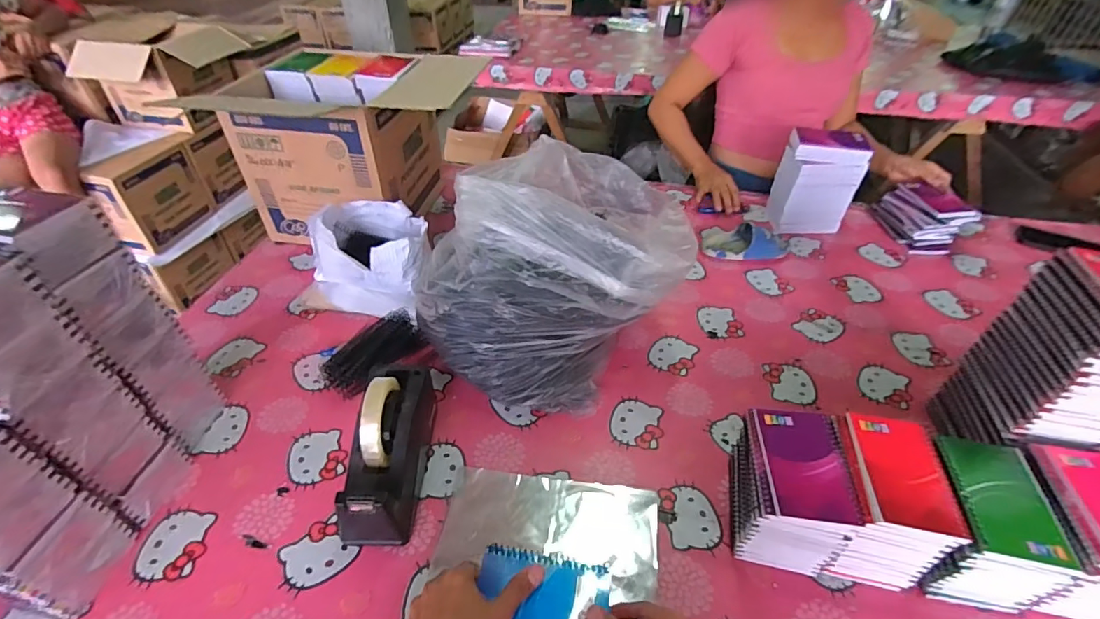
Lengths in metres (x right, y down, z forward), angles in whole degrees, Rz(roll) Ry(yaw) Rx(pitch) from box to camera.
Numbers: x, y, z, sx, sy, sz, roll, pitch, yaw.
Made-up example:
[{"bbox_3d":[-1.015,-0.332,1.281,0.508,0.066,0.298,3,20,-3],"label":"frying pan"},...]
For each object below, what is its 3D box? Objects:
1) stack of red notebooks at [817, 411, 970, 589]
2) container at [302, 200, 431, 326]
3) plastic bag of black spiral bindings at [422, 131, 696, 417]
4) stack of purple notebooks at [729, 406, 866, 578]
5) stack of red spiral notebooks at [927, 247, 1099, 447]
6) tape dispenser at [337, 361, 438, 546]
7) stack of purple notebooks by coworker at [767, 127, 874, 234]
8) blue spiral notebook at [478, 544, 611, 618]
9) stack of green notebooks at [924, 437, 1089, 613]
[{"bbox_3d":[0.364,0.212,0.556,0.099,0.124,0.137,9,43,9],"label":"stack of red notebooks"},{"bbox_3d":[-0.318,-0.085,0.911,0.227,0.156,0.183,20,45,20],"label":"container"},{"bbox_3d":[0.027,-0.068,0.763,0.346,0.263,0.401,16,44,16],"label":"plastic bag of black spiral bindings"},{"bbox_3d":[0.265,0.205,0.559,0.098,0.133,0.145,7,42,7],"label":"stack of purple notebooks"},{"bbox_3d":[0.583,0.087,0.580,0.095,0.289,0.130,7,42,7],"label":"stack of red spiral notebooks"},{"bbox_3d":[-0.194,0.163,0.608,0.074,0.129,0.207,3,42,2],"label":"tape dispenser"},{"bbox_3d":[0.551,-0.259,1.029,0.147,0.200,0.095,3,42,2],"label":"stack of purple notebooks by coworker"},{"bbox_3d":[-0.006,0.281,0.484,0.129,0.017,0.079,11,49,0],"label":"blue spiral notebook"},{"bbox_3d":[0.458,0.223,0.535,0.100,0.123,0.137,7,42,7],"label":"stack of green notebooks"}]

